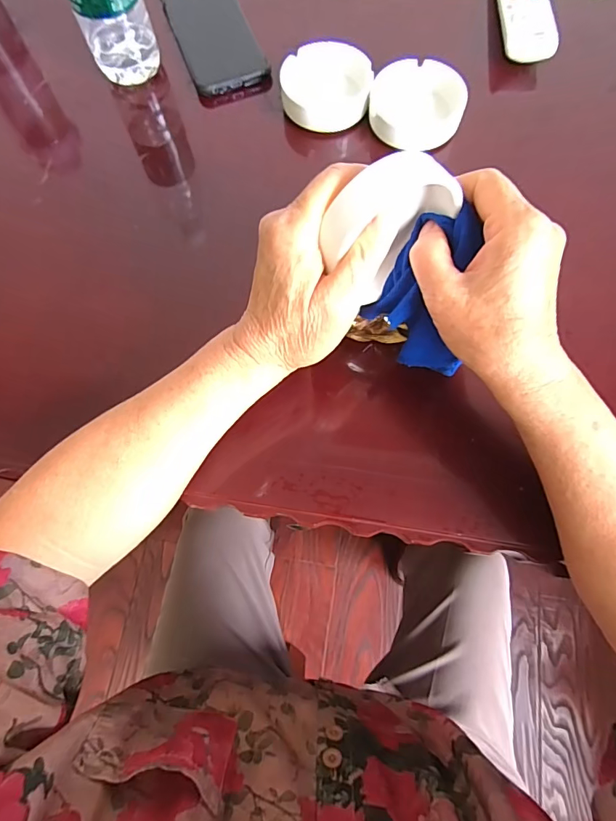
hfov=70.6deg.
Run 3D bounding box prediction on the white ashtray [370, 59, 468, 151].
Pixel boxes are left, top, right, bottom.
[{"bbox_3d":[0.101,-0.282,0.406,0.084,0.035,0.077,10,72,5],"label":"white ashtray"}]

